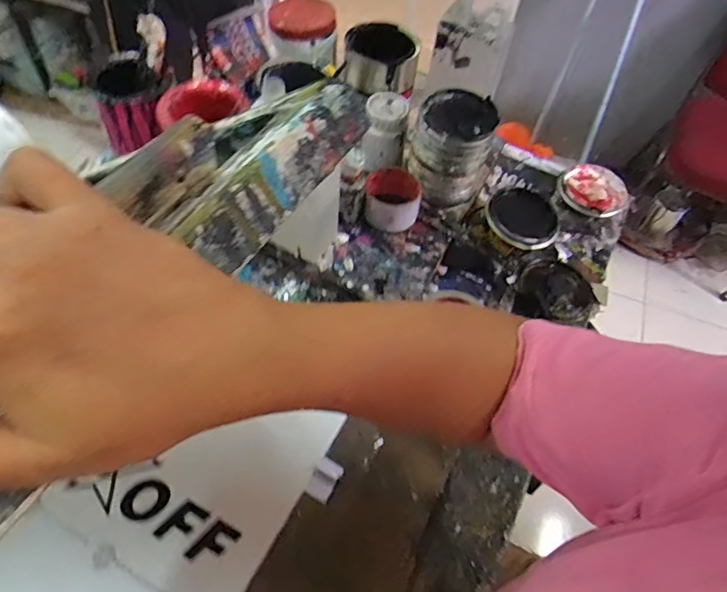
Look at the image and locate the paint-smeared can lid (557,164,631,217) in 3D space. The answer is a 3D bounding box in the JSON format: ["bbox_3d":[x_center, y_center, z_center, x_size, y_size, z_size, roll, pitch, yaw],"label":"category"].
[{"bbox_3d":[0.358,-0.166,0.815,0.096,0.018,0.101,3,55,-4],"label":"paint-smeared can lid"}]

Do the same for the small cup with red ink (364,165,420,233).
[{"bbox_3d":[0.040,-0.129,0.718,0.073,0.065,0.065,5,55,-2],"label":"small cup with red ink"}]

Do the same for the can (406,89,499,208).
[{"bbox_3d":[0.121,-0.207,0.736,0.104,0.139,0.111,3,55,-4],"label":"can"}]

